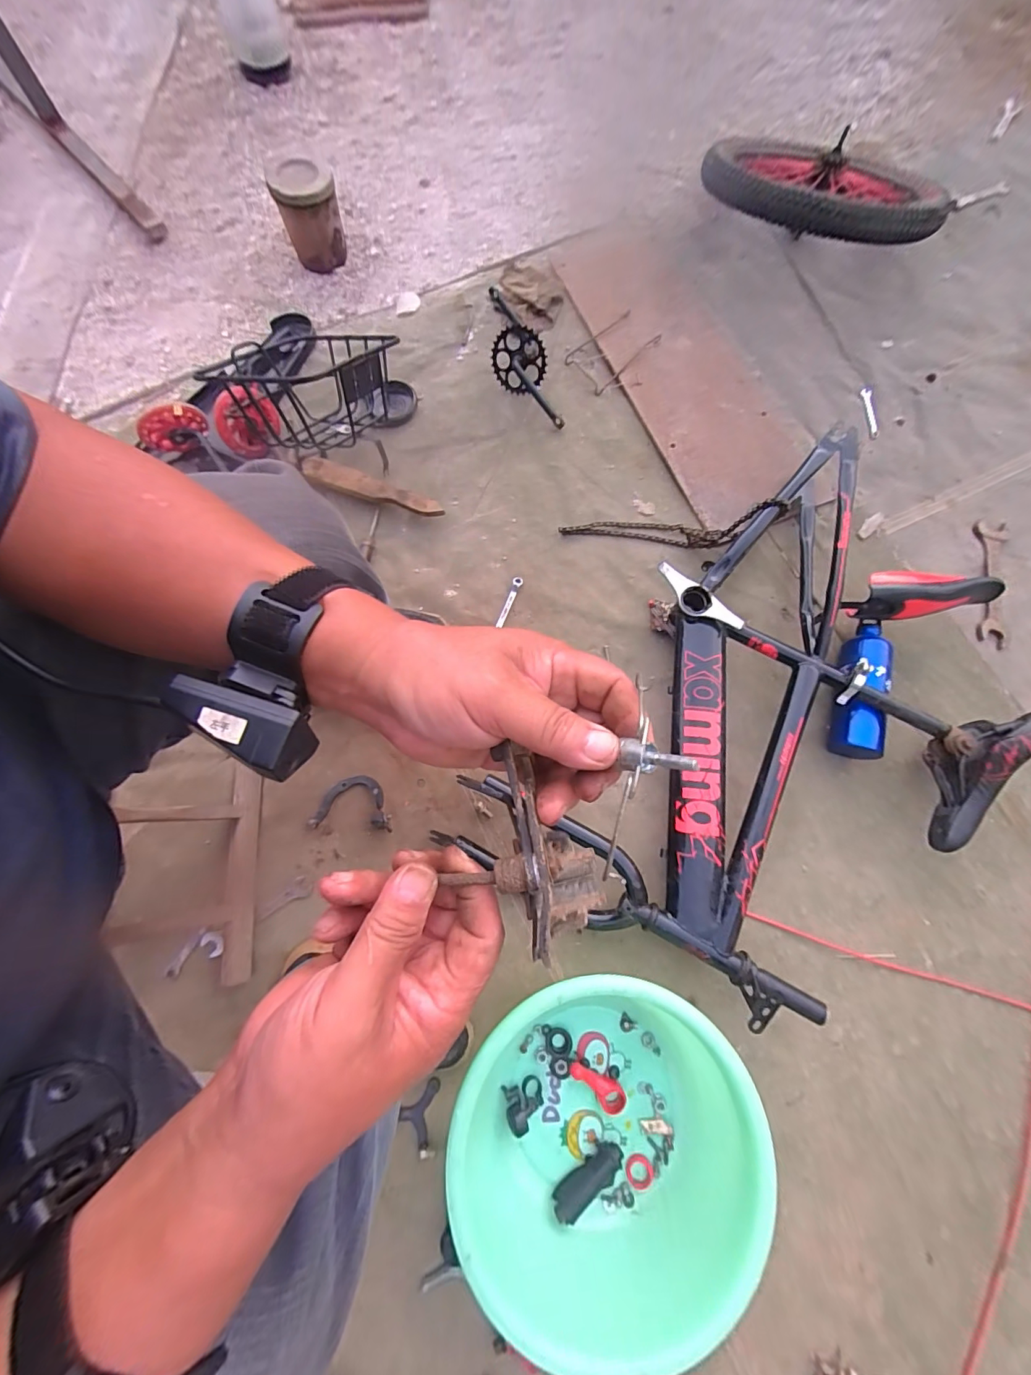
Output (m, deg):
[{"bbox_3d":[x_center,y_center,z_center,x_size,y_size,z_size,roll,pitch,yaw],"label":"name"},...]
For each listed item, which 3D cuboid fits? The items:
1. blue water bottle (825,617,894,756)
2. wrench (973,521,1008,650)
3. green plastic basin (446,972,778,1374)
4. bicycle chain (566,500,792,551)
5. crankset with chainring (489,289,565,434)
[{"bbox_3d":[0.545,-0.005,0.722,0.080,0.080,0.226,16,77,3],"label":"blue water bottle"},{"bbox_3d":[0.836,-0.184,0.806,0.055,0.015,0.235,12,76,2],"label":"wrench"},{"bbox_3d":[0.098,0.538,0.558,0.328,0.131,0.344,0,76,-1],"label":"green plastic basin"},{"bbox_3d":[0.256,-0.287,0.788,0.358,0.107,0.046,3,76,14],"label":"bicycle chain"},{"bbox_3d":[-0.004,-0.638,0.873,0.093,0.093,0.324,-21,77,-6],"label":"crankset with chainring"}]

